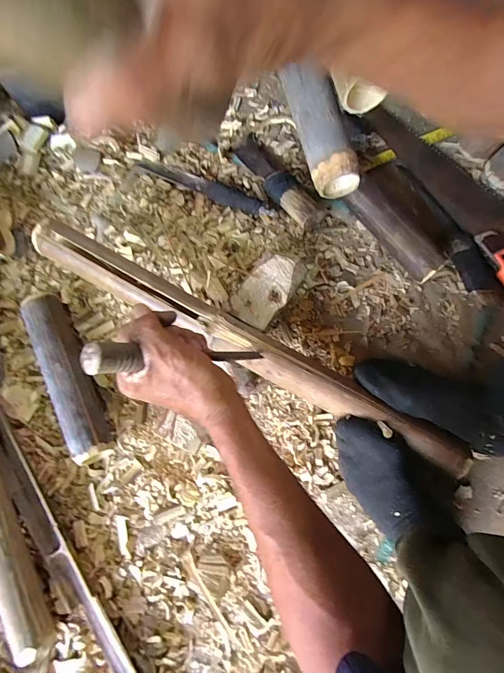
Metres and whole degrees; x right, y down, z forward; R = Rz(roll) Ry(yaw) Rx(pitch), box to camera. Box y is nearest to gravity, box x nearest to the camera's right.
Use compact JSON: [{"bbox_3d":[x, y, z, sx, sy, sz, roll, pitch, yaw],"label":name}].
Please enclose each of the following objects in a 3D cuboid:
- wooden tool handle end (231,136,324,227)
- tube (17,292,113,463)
[{"bbox_3d":[0.044,-0.270,0.630,0.053,0.048,0.211,-37,78,-8],"label":"wooden tool handle end"},{"bbox_3d":[-0.270,0.057,0.537,0.059,0.053,0.255,-26,77,-6],"label":"tube"}]

